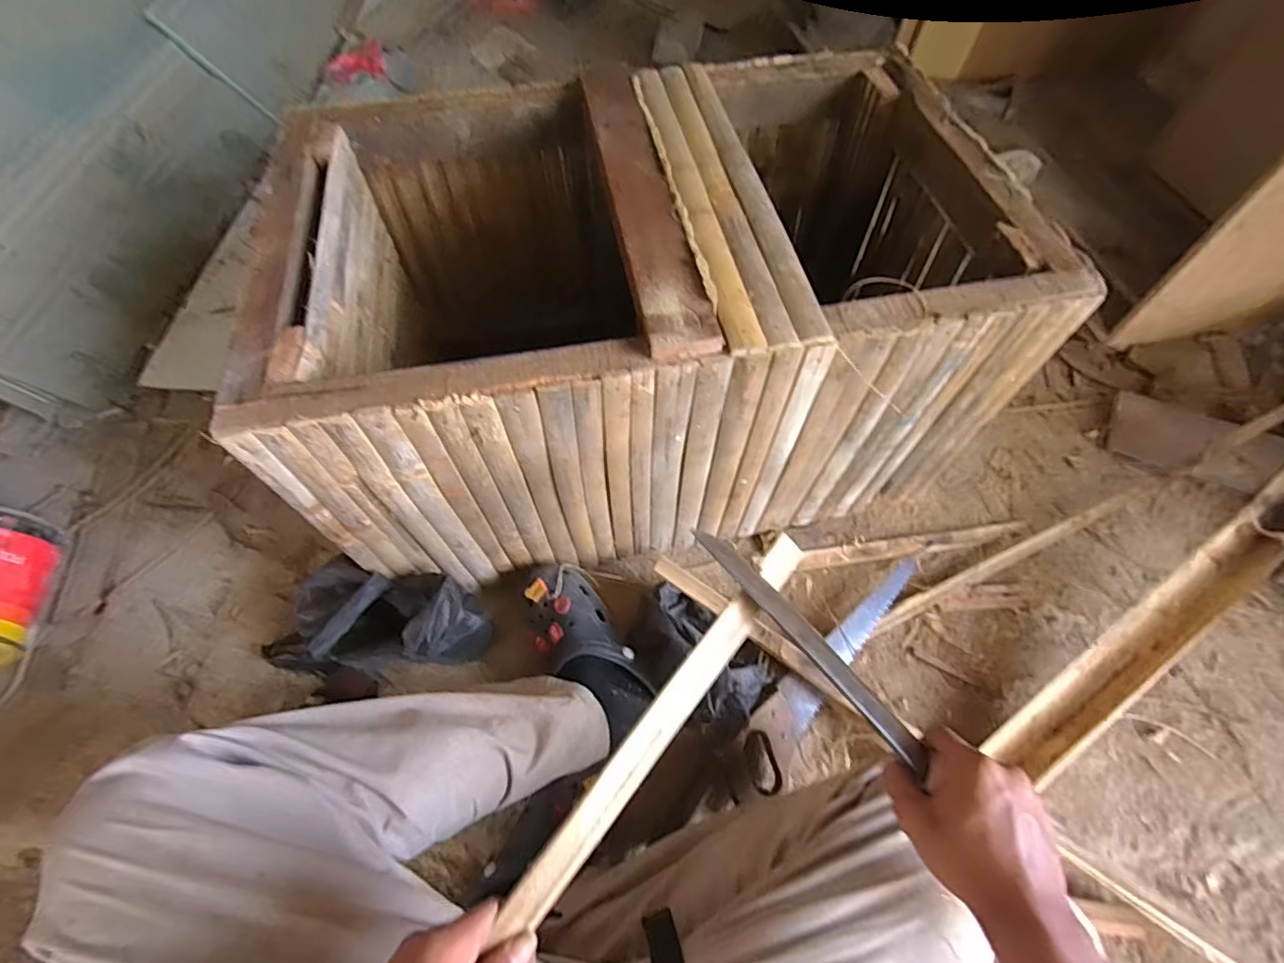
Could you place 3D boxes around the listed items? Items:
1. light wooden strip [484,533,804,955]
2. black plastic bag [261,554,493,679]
[{"bbox_3d":[0.024,0.158,0.405,0.026,0.012,0.315,36,66,17],"label":"light wooden strip"},{"bbox_3d":[-0.314,0.178,0.713,0.222,0.141,0.108,5,61,1],"label":"black plastic bag"}]

